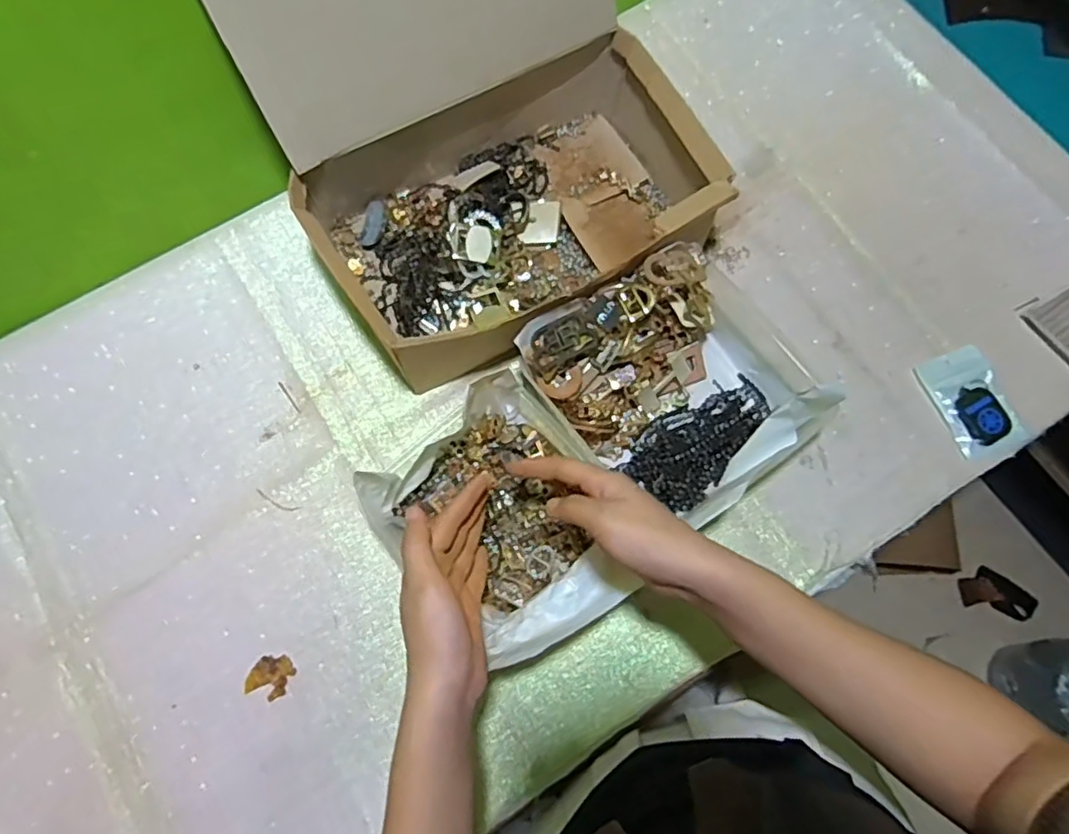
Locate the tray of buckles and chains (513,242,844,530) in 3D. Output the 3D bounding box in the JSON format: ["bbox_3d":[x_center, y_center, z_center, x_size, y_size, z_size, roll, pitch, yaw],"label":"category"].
[{"bbox_3d":[0.124,-0.033,0.548,0.204,0.086,0.210,-42,79,-10],"label":"tray of buckles and chains"}]

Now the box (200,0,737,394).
[{"bbox_3d":[-0.037,-0.244,0.510,0.331,0.272,0.305,-29,77,-8],"label":"box"}]

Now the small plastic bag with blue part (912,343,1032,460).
[{"bbox_3d":[0.404,-0.014,0.586,0.064,0.014,0.098,-19,76,-5],"label":"small plastic bag with blue part"}]

